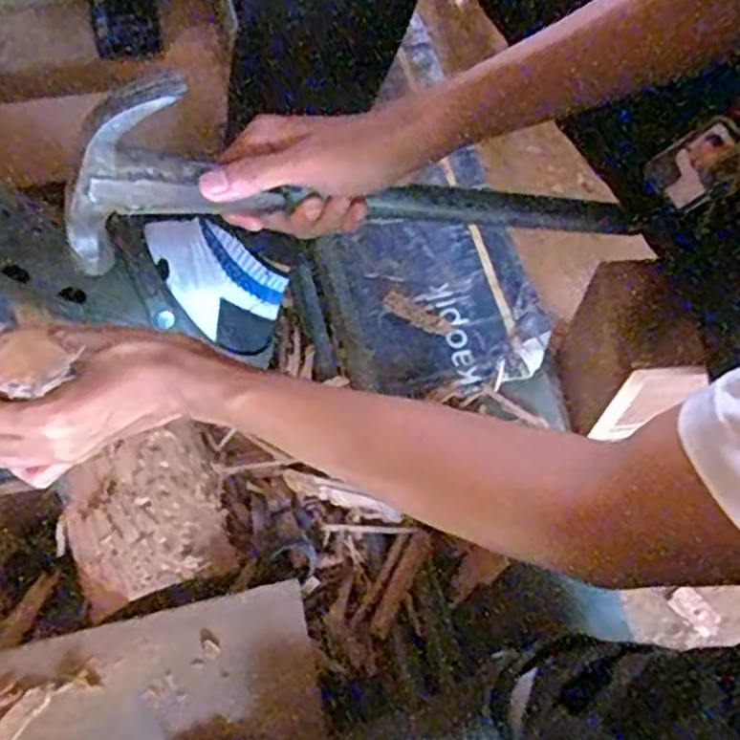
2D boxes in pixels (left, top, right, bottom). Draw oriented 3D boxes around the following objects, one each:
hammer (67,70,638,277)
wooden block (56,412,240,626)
[{"bbox_3d":[0.010,-0.105,0.456,0.356,0.112,0.032,-1,59,-22],"label":"hammer"},{"bbox_3d":[-0.169,0.115,0.581,0.116,0.049,0.120,-20,63,-14],"label":"wooden block"}]

